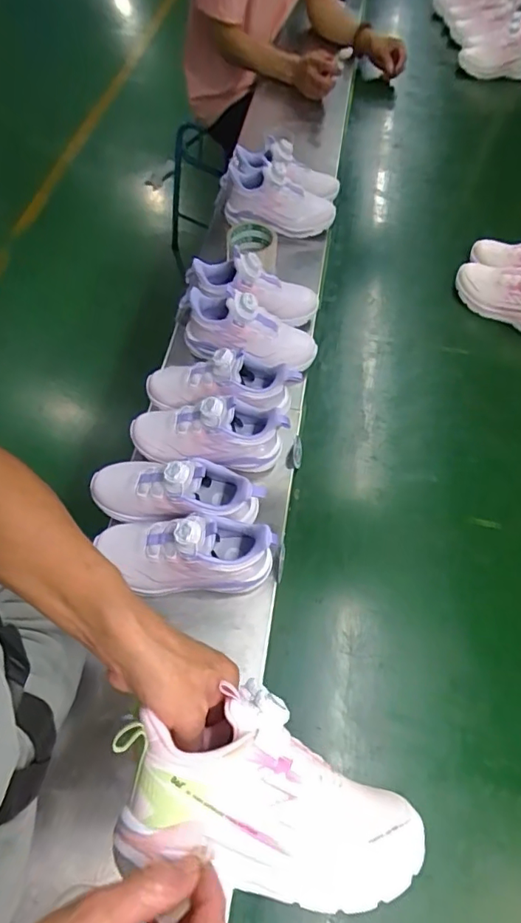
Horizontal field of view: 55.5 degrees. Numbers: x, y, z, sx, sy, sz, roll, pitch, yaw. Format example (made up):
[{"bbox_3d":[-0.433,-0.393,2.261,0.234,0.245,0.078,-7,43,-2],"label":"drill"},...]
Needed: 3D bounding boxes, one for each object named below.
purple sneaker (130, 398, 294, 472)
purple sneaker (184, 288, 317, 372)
[{"bbox_3d":[-0.073,-0.052,0.673,0.221,0.089,0.085,4,58,0],"label":"purple sneaker"},{"bbox_3d":[-0.018,-0.203,0.761,0.207,0.089,0.095,13,58,6],"label":"purple sneaker"}]

